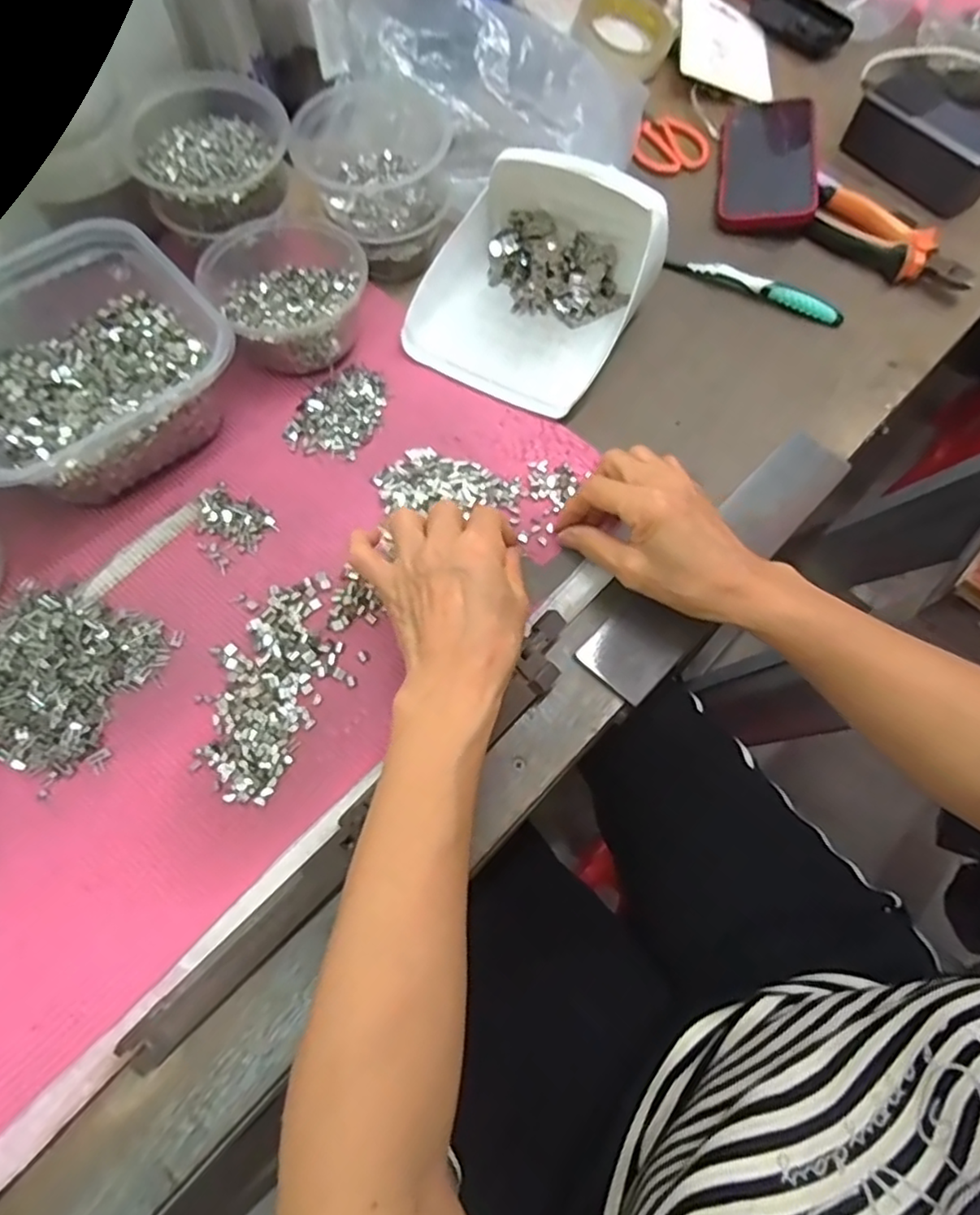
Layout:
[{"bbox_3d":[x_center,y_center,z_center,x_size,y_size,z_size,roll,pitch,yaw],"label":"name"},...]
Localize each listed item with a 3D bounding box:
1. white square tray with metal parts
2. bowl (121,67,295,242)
[{"bbox_3d":[0.033,-0.250,0.475,0.156,0.082,0.175,28,69,9],"label":"white square tray with metal parts"},{"bbox_3d":[-0.203,-0.338,0.482,0.110,0.054,0.114,3,66,0],"label":"bowl"}]

